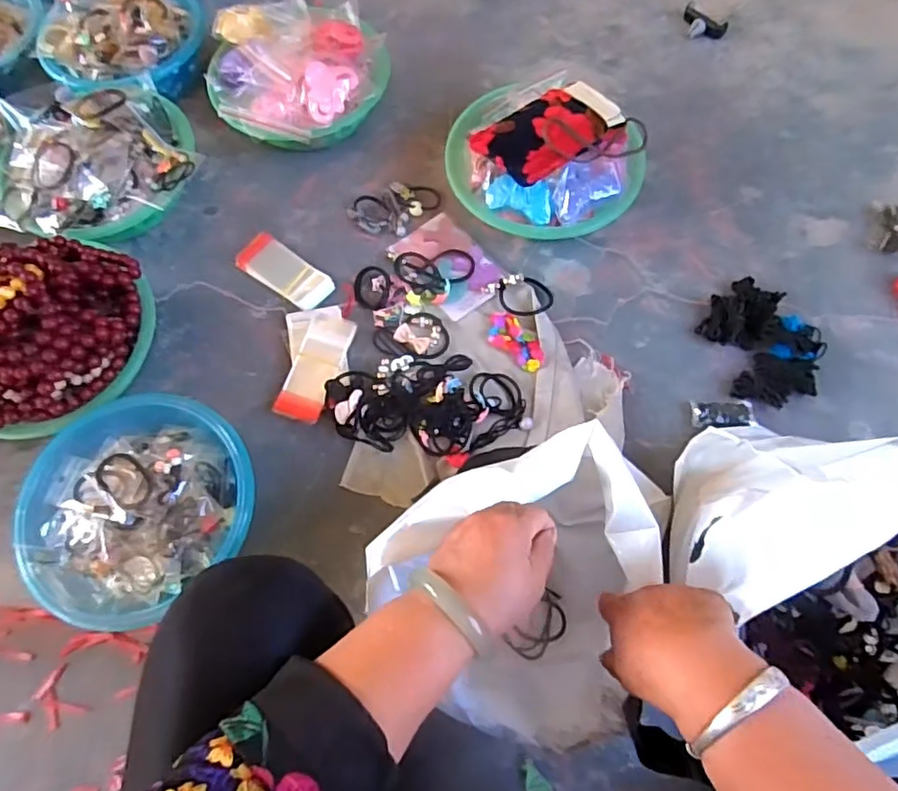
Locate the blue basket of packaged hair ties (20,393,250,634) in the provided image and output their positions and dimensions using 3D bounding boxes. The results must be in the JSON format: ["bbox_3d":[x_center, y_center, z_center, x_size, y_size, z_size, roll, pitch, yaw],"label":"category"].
[{"bbox_3d":[-0.313,0.103,0.603,0.215,0.079,0.224,0,67,1],"label":"blue basket of packaged hair ties"}]

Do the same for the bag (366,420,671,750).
[{"bbox_3d":[0.067,0.182,0.519,0.226,0.167,0.222,-17,68,-6],"label":"bag"}]

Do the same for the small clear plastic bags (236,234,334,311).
[{"bbox_3d":[-0.207,-0.156,0.745,0.132,0.011,0.057,37,73,15],"label":"small clear plastic bags"}]

